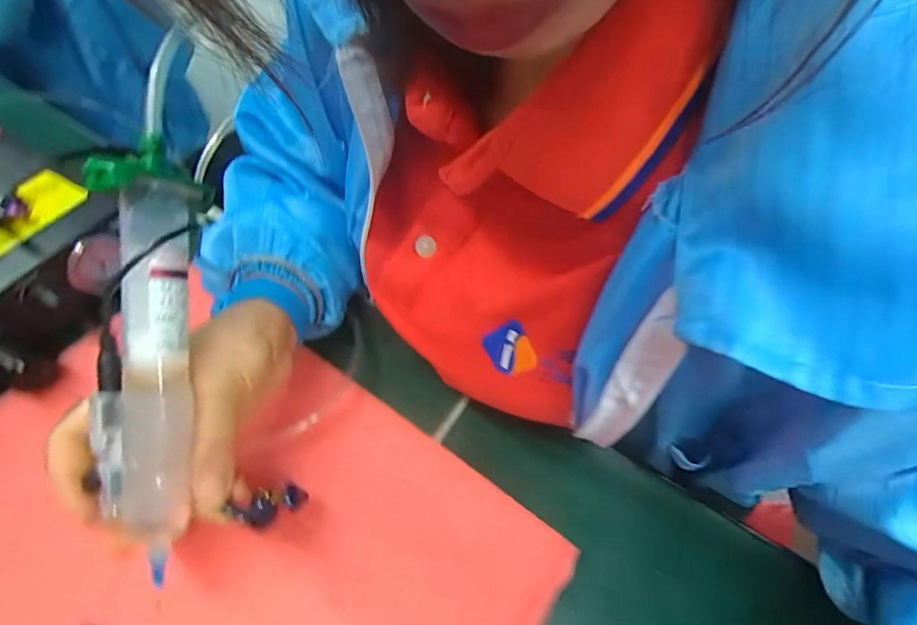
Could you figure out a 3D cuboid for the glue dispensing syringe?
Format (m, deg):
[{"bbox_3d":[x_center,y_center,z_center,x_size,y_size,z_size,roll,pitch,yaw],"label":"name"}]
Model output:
[{"bbox_3d":[-0.140,0.029,0.210,0.024,0.027,0.171,3,89,3],"label":"glue dispensing syringe"}]

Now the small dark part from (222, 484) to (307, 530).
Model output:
[{"bbox_3d":[-0.093,0.096,0.237,0.016,0.011,0.036,40,20,26],"label":"small dark part"}]

